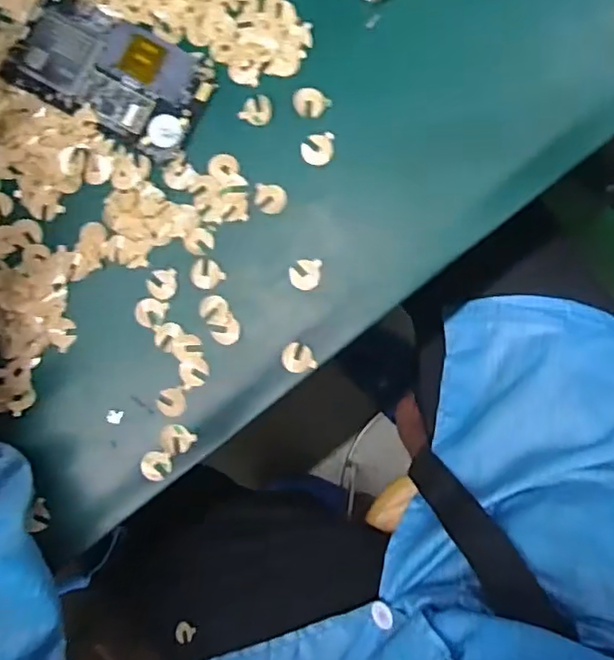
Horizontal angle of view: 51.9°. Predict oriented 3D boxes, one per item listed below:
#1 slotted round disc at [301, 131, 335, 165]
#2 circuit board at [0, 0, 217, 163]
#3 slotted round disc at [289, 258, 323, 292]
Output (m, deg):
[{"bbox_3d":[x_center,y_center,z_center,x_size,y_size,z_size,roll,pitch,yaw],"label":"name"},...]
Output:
[{"bbox_3d":[0.006,-0.110,0.380,0.019,0.004,0.020,0,89,5],"label":"slotted round disc"},{"bbox_3d":[-0.122,-0.160,0.392,0.125,0.008,0.067,28,92,5],"label":"circuit board"},{"bbox_3d":[-0.001,-0.033,0.379,0.019,0.004,0.019,0,89,5],"label":"slotted round disc"}]

